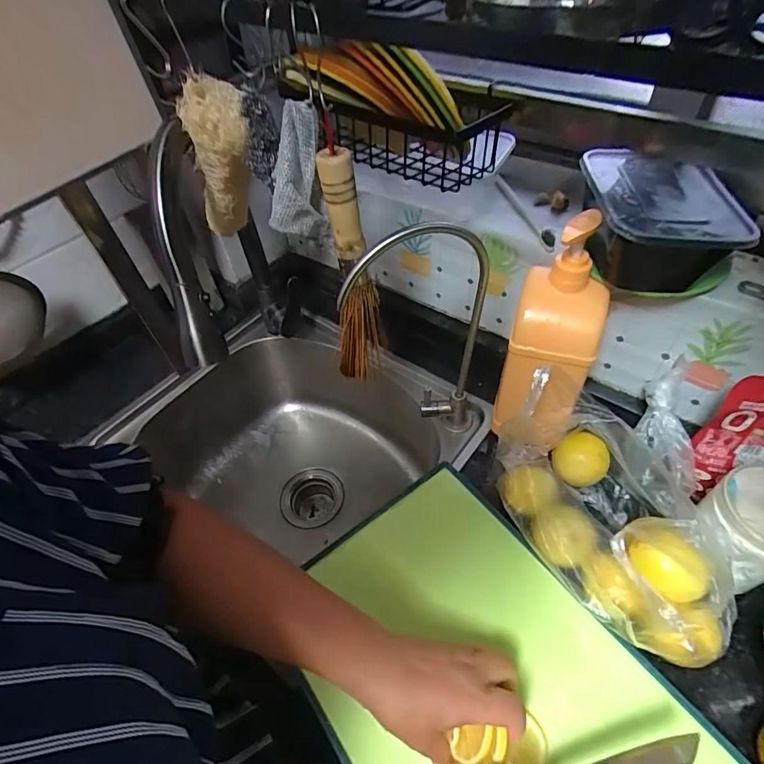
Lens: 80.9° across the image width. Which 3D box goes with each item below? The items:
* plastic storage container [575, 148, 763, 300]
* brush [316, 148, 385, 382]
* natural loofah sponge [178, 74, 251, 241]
[{"bbox_3d":[0.256,-0.152,0.437,0.110,0.081,0.154,1,50,6],"label":"plastic storage container"},{"bbox_3d":[-0.030,-0.096,0.449,0.041,0.245,0.036,13,53,16],"label":"brush"},{"bbox_3d":[-0.168,-0.218,0.486,0.088,0.178,0.050,44,65,11],"label":"natural loofah sponge"}]

